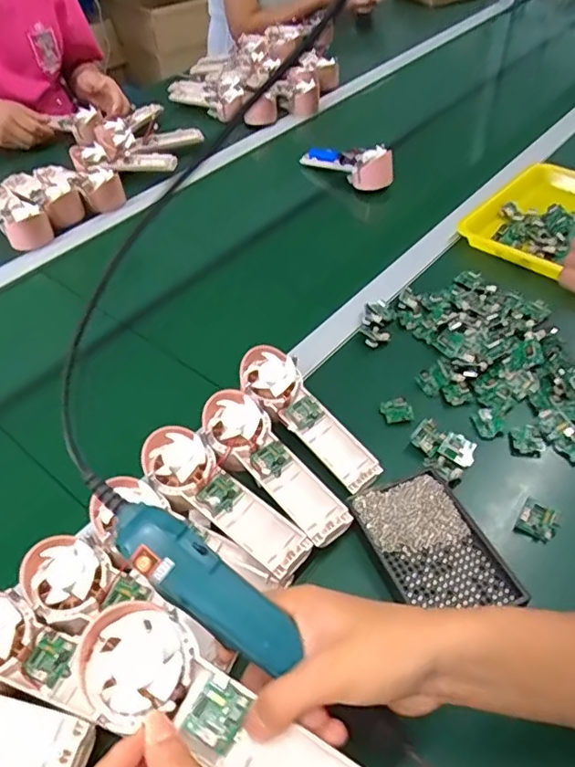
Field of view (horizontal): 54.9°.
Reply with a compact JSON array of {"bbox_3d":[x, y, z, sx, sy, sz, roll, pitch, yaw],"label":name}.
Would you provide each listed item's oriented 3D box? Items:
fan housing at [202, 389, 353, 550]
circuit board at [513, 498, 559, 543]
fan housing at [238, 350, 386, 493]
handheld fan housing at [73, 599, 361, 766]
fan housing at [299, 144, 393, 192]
[{"bbox_3d":[-0.014,0.075,0.513,0.060,0.036,0.179,-32,53,-24],"label":"fan housing"},{"bbox_3d":[0.220,0.121,0.486,0.032,0.007,0.032,24,92,15],"label":"circuit board"},{"bbox_3d":[0.019,0.033,0.557,0.058,0.022,0.180,-34,68,-25],"label":"fan housing"},{"bbox_3d":[-0.037,0.186,0.303,0.179,0.021,0.055,31,55,10],"label":"handheld fan housing"},{"bbox_3d":[0.098,-0.365,0.908,0.055,0.052,0.173,-35,54,-26],"label":"fan housing"}]

